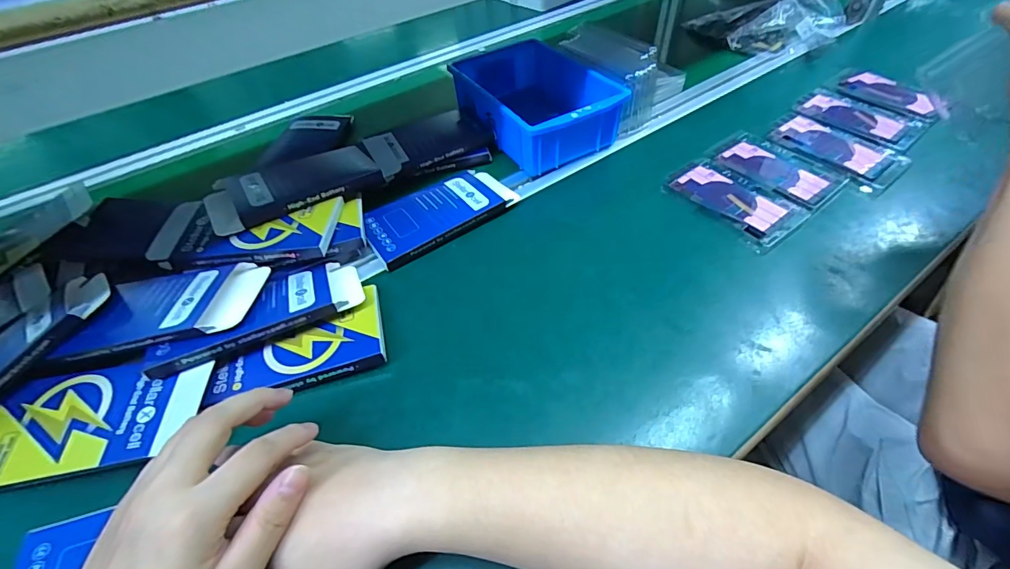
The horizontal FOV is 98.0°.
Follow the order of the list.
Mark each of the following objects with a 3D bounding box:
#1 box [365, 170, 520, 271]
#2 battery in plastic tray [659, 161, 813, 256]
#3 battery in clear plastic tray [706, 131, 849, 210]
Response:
[{"bbox_3d":[-0.069,-0.075,0.454,0.154,0.020,0.081,-31,54,-19],"label":"box"},{"bbox_3d":[0.225,-0.086,0.441,0.074,0.005,0.124,-32,55,-20],"label":"battery in plastic tray"},{"bbox_3d":[0.285,-0.127,0.469,0.078,0.005,0.127,-32,55,-20],"label":"battery in clear plastic tray"}]

